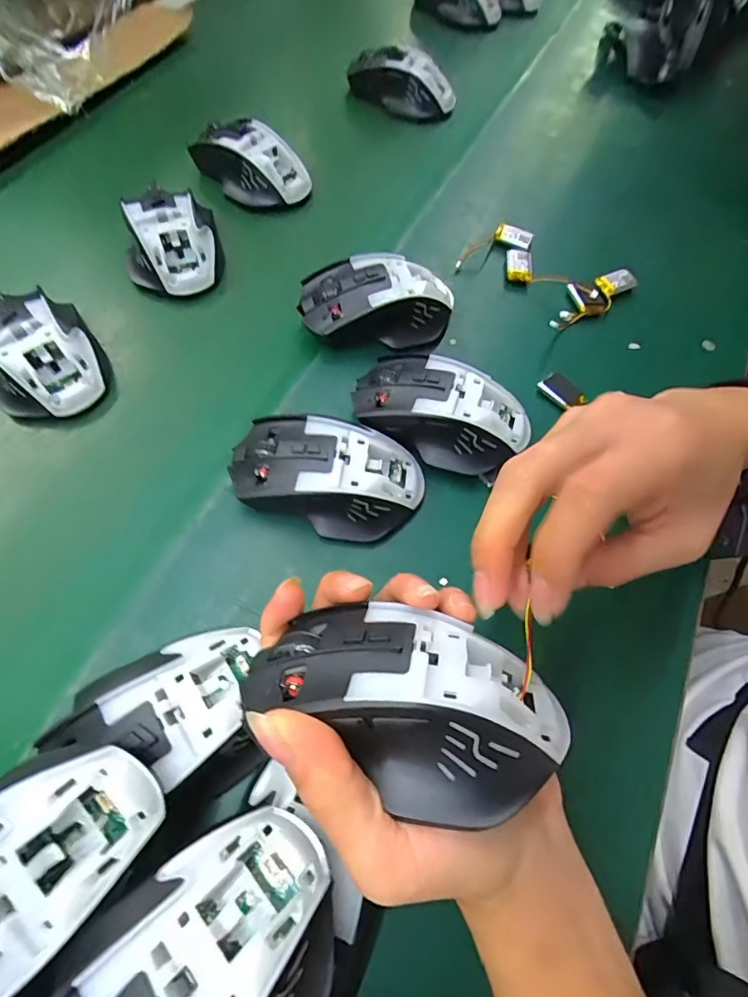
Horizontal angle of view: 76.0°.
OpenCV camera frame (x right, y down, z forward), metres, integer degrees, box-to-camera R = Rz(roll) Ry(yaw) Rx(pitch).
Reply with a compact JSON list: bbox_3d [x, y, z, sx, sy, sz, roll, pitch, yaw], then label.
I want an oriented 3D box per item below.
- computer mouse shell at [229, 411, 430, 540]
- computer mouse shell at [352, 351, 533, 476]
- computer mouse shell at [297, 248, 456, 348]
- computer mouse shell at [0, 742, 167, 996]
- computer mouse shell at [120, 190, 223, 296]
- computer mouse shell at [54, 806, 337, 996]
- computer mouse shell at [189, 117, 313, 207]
[{"bbox_3d":[-0.027,-0.016,0.291,0.116,0.037,0.072,7,65,1],"label":"computer mouse shell"},{"bbox_3d":[0.045,-0.060,0.310,0.112,0.033,0.067,23,63,5],"label":"computer mouse shell"},{"bbox_3d":[0.005,-0.147,0.355,0.116,0.040,0.064,-4,66,-4],"label":"computer mouse shell"},{"bbox_3d":[-0.127,0.135,0.181,0.085,0.026,0.066,-36,72,-17],"label":"computer mouse shell"},{"bbox_3d":[-0.159,-0.201,0.374,0.070,0.037,0.080,-17,67,-10],"label":"computer mouse shell"},{"bbox_3d":[-0.066,0.173,0.157,0.071,0.034,0.125,41,70,15],"label":"computer mouse shell"},{"bbox_3d":[-0.110,-0.299,0.423,0.102,0.035,0.064,33,68,12],"label":"computer mouse shell"}]

